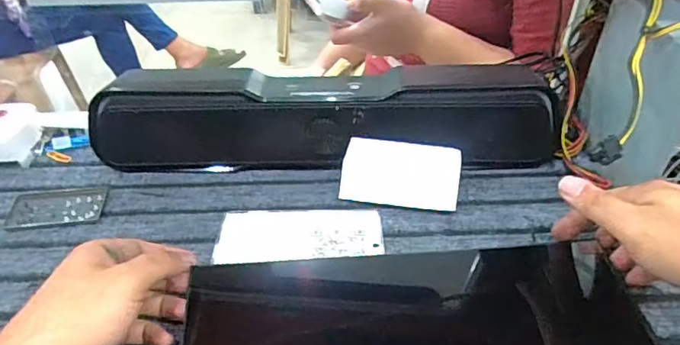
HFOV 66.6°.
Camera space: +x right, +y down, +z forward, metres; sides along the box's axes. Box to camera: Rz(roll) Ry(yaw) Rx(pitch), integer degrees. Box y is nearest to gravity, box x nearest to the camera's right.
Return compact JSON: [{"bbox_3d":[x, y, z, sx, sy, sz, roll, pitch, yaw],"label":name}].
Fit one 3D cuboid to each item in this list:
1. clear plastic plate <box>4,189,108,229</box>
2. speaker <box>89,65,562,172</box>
[{"bbox_3d":[-0.255,0.030,0.466,0.080,0.005,0.047,-4,40,-4],"label":"clear plastic plate"},{"bbox_3d":[-0.012,-0.050,0.495,0.419,0.078,0.082,0,40,1],"label":"speaker"}]

